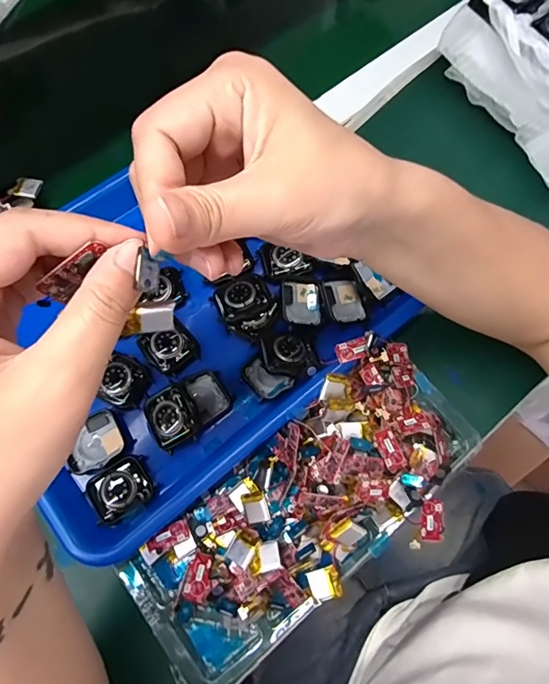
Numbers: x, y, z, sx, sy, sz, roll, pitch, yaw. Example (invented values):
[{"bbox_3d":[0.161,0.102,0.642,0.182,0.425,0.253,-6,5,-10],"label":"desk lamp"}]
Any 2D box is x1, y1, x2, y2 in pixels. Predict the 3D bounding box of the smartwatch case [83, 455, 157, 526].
[{"bbox_3d":[-0.108,0.102,0.311,0.042,0.012,0.034,-30,73,-9],"label":"smartwatch case"}]

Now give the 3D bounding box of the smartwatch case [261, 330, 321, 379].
[{"bbox_3d":[0.012,0.010,0.330,0.038,0.012,0.039,-11,71,-3],"label":"smartwatch case"}]

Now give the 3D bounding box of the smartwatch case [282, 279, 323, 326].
[{"bbox_3d":[0.022,-0.031,0.353,0.032,0.005,0.040,3,70,-15],"label":"smartwatch case"}]

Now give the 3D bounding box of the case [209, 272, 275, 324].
[{"bbox_3d":[-0.025,-0.035,0.348,0.045,0.010,0.033,-21,72,-6],"label":"case"}]

